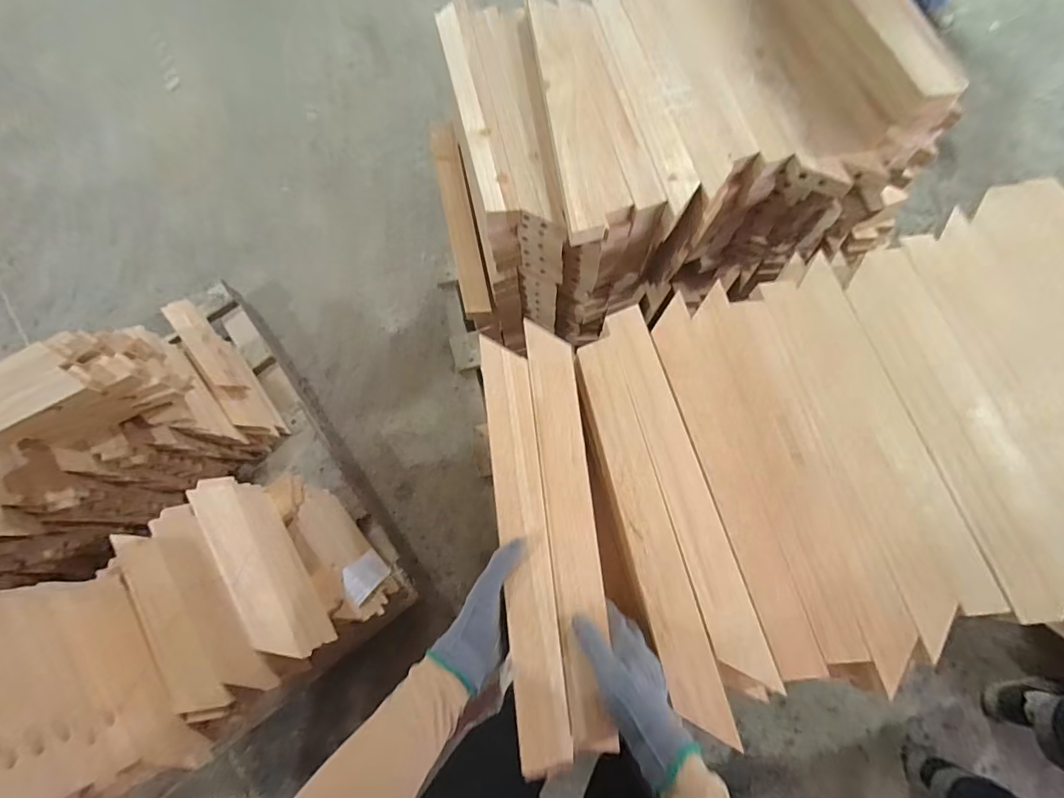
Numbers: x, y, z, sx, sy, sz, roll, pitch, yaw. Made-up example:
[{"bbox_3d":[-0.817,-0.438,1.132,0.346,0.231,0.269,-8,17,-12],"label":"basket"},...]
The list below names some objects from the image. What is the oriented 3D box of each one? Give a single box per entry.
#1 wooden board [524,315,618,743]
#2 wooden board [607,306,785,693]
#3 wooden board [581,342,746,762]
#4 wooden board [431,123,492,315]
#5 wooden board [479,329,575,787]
[{"bbox_3d":[0.042,0.122,0.500,0.058,0.028,0.446,-5,69,0],"label":"wooden board"},{"bbox_3d":[0.172,0.087,0.507,0.064,0.012,0.425,-14,72,-3],"label":"wooden board"},{"bbox_3d":[0.124,0.129,0.496,0.054,0.012,0.416,-14,72,-3],"label":"wooden board"},{"bbox_3d":[-0.143,-0.368,0.879,0.051,0.030,0.448,-12,73,-2],"label":"wooden board"},{"bbox_3d":[-0.009,0.135,0.485,0.052,0.011,0.431,-7,69,-1],"label":"wooden board"}]

